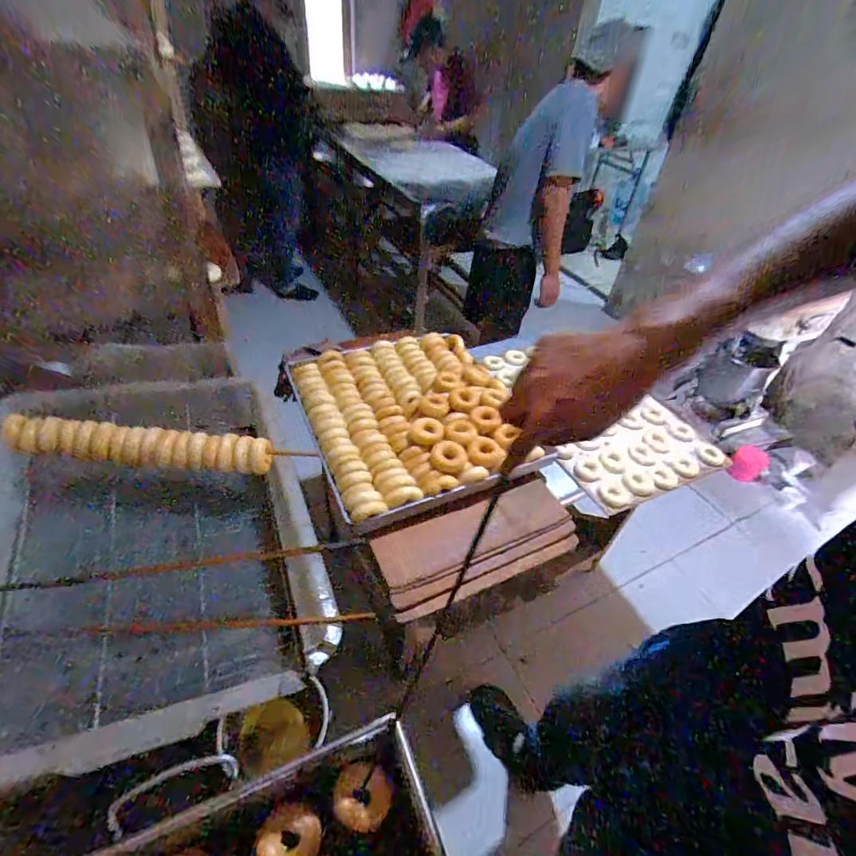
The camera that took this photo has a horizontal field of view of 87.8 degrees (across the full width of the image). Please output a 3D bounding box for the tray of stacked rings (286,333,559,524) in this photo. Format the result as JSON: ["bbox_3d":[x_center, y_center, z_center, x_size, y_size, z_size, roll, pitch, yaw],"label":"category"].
[{"bbox_3d":[-0.036,-0.067,1.030,0.467,0.057,0.519,-14,49,-21],"label":"tray of stacked rings"}]

